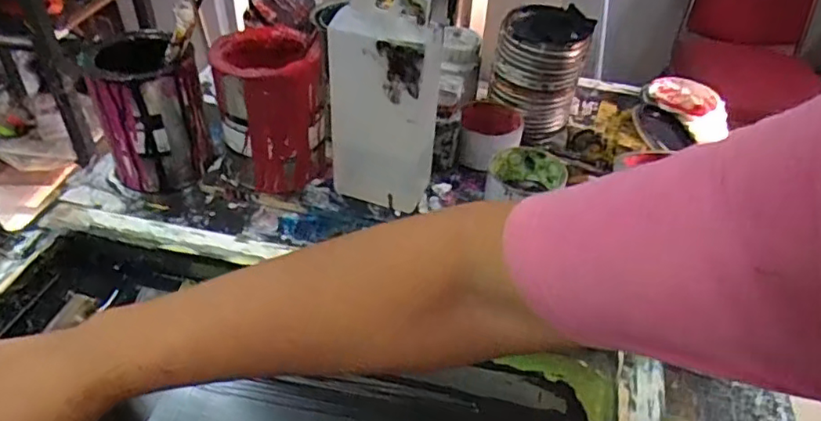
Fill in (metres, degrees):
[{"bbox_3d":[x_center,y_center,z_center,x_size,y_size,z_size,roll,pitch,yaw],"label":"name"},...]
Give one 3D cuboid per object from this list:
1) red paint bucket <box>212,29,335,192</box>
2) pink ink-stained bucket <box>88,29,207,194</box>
[{"bbox_3d":[-0.147,-0.110,0.627,0.106,0.141,0.111,2,42,-2],"label":"red paint bucket"},{"bbox_3d":[-0.280,-0.108,0.634,0.103,0.145,0.093,-19,47,-23],"label":"pink ink-stained bucket"}]

